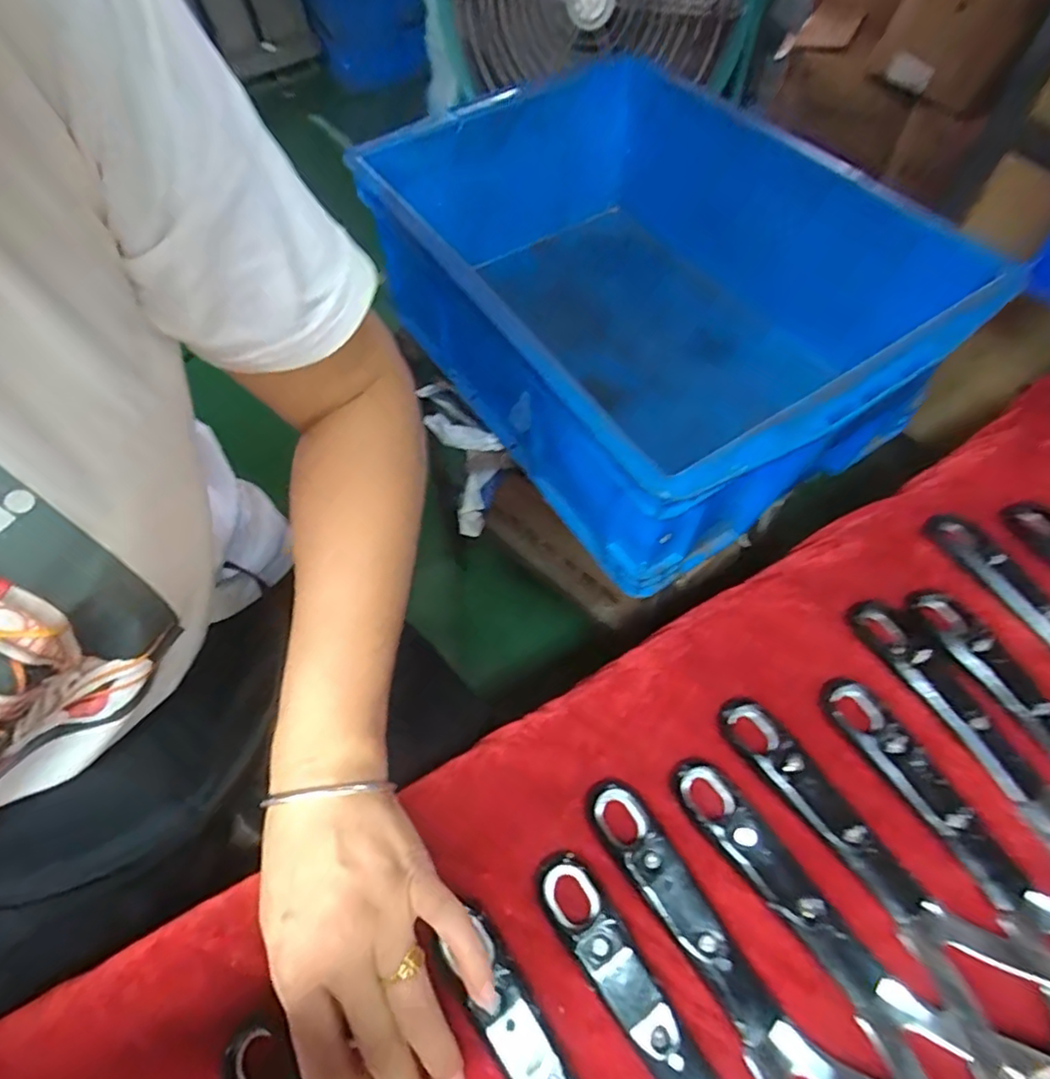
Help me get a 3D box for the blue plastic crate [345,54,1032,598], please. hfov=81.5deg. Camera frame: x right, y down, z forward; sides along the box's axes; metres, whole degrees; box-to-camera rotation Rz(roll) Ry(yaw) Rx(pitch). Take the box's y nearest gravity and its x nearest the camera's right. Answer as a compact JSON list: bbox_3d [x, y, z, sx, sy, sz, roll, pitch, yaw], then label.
[{"bbox_3d":[0.100,-0.237,0.589,0.346,0.179,0.515,-29,61,-15],"label":"blue plastic crate"}]

